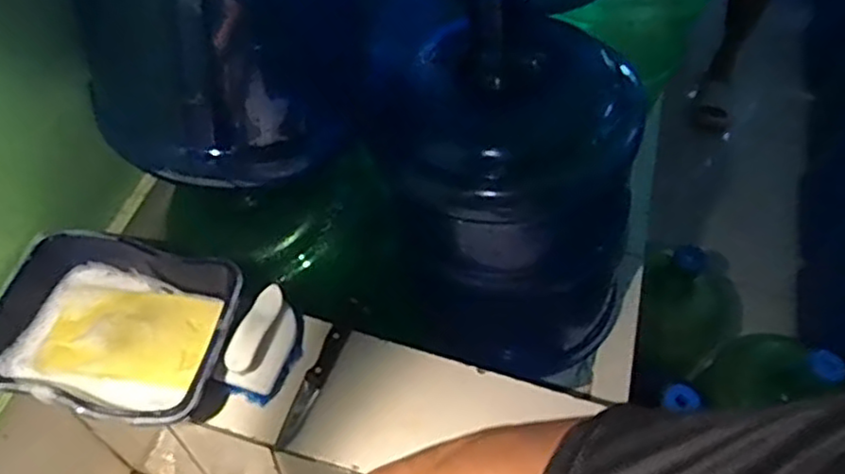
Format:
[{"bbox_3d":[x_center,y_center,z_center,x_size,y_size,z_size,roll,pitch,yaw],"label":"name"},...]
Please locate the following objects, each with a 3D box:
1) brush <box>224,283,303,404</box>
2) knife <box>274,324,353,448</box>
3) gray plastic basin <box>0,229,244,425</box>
[{"bbox_3d":[-0.146,0.100,0.637,0.043,0.057,0.092,19,56,8],"label":"brush"},{"bbox_3d":[-0.105,0.142,0.654,0.019,0.014,0.128,21,56,10],"label":"knife"},{"bbox_3d":[-0.278,0.090,0.617,0.199,0.073,0.157,12,55,4],"label":"gray plastic basin"}]

